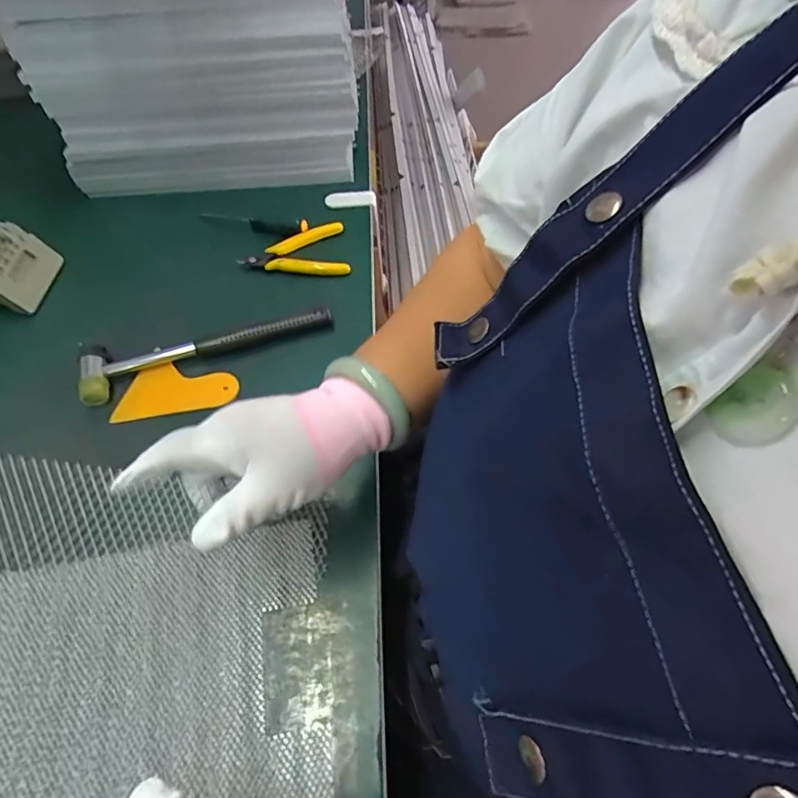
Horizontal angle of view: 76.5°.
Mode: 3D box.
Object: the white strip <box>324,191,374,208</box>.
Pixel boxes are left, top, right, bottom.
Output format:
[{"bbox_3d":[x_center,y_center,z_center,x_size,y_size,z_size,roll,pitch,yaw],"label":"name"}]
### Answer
[{"bbox_3d":[-0.060,-0.247,0.621,0.061,0.005,0.022,-8,56,-4],"label":"white strip"}]

